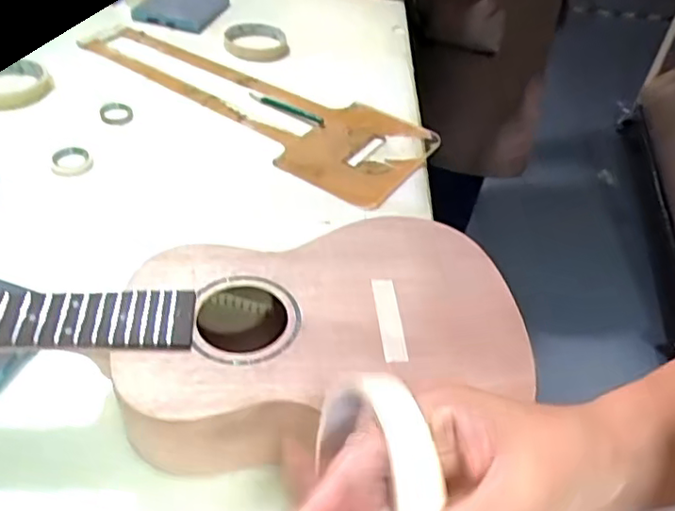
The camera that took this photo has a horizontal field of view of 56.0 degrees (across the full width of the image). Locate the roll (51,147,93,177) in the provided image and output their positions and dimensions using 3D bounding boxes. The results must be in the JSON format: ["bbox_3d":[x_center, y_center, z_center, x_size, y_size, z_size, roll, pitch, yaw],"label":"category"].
[{"bbox_3d":[-0.260,-0.092,0.621,0.037,0.012,0.037,4,43,-4],"label":"roll"}]

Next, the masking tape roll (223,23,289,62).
[{"bbox_3d":[-0.104,-0.276,0.812,0.081,0.022,0.085,2,43,-6],"label":"masking tape roll"}]

